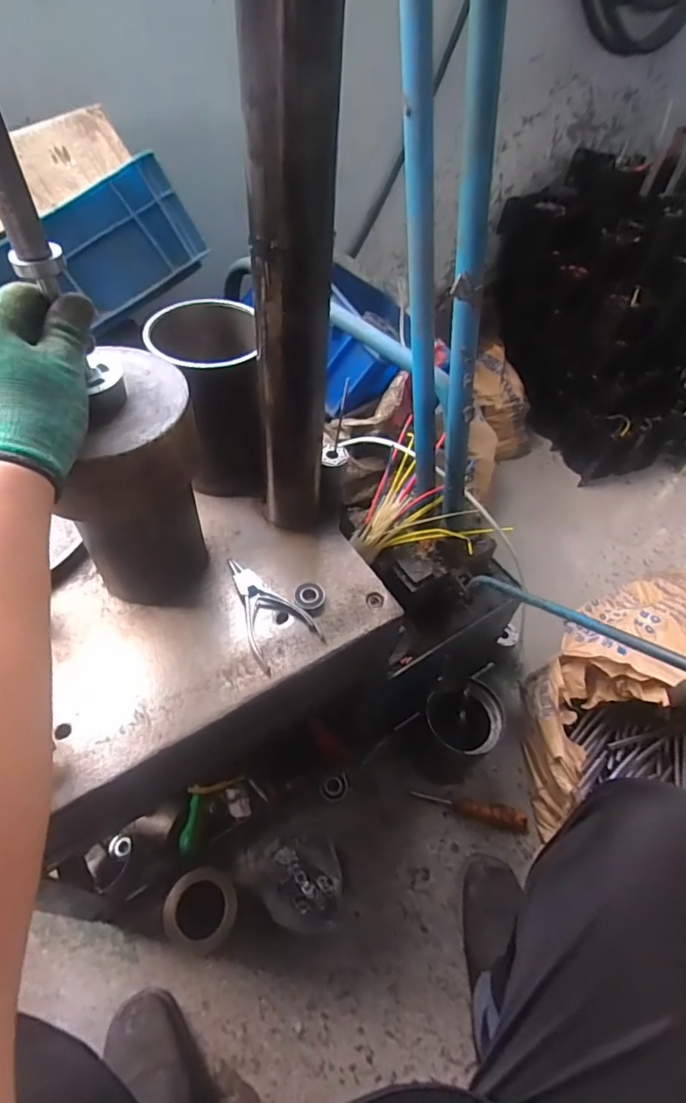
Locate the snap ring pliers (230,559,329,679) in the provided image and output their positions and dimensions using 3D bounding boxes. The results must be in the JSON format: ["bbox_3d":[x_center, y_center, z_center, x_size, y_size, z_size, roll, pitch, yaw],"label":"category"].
[{"bbox_3d":[-0.088,0.061,0.556,0.068,0.016,0.133,-32,61,-26],"label":"snap ring pliers"}]

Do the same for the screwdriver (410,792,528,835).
[{"bbox_3d":[0.209,0.422,0.859,0.181,0.031,0.031,11,52,4],"label":"screwdriver"}]

